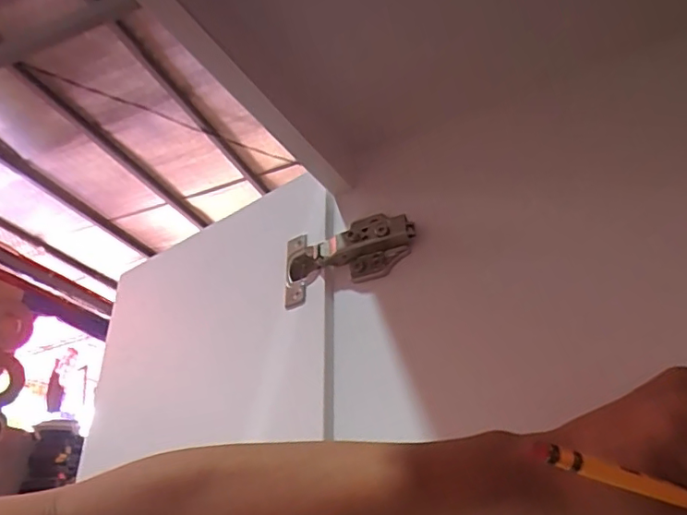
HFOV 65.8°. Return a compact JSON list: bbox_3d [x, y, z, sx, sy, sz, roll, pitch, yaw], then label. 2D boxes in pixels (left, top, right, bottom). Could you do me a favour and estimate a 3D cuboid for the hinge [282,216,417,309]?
[{"bbox_3d":[-0.001,-0.002,0.421,0.122,0.053,0.031,-26,-37,38],"label":"hinge"}]

